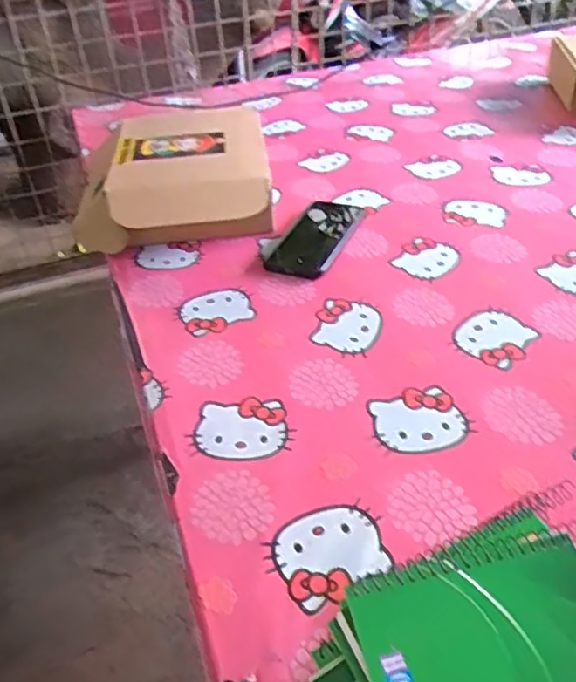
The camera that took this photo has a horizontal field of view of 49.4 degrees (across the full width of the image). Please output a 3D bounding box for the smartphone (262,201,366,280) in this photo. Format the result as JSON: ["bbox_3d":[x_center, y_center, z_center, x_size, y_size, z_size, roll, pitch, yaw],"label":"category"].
[{"bbox_3d":[0.039,-0.138,0.790,0.082,0.017,0.183,15,43,23],"label":"smartphone"}]

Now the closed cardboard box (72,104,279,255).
[{"bbox_3d":[-0.150,-0.226,0.866,0.234,0.089,0.240,-8,39,-4],"label":"closed cardboard box"}]

